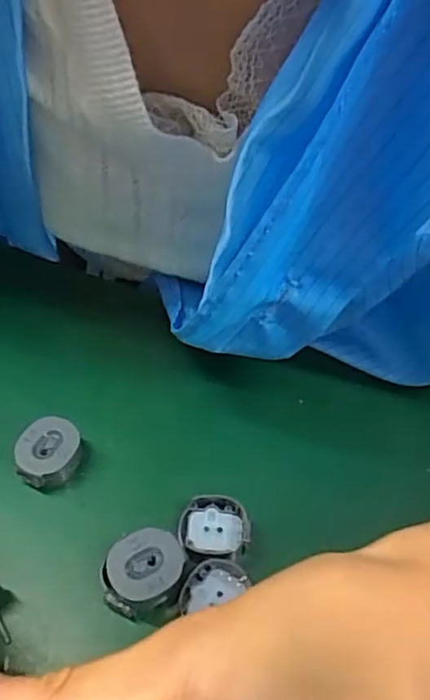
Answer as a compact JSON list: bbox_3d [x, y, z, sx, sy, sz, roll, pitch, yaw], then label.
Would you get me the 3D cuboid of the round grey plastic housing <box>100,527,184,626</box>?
[{"bbox_3d":[-0.027,0.085,0.240,0.028,0.017,0.030,1,52,-2],"label":"round grey plastic housing"}]

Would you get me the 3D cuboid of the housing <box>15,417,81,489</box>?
[{"bbox_3d":[-0.073,0.045,0.278,0.028,0.017,0.023,-35,61,-26],"label":"housing"}]

